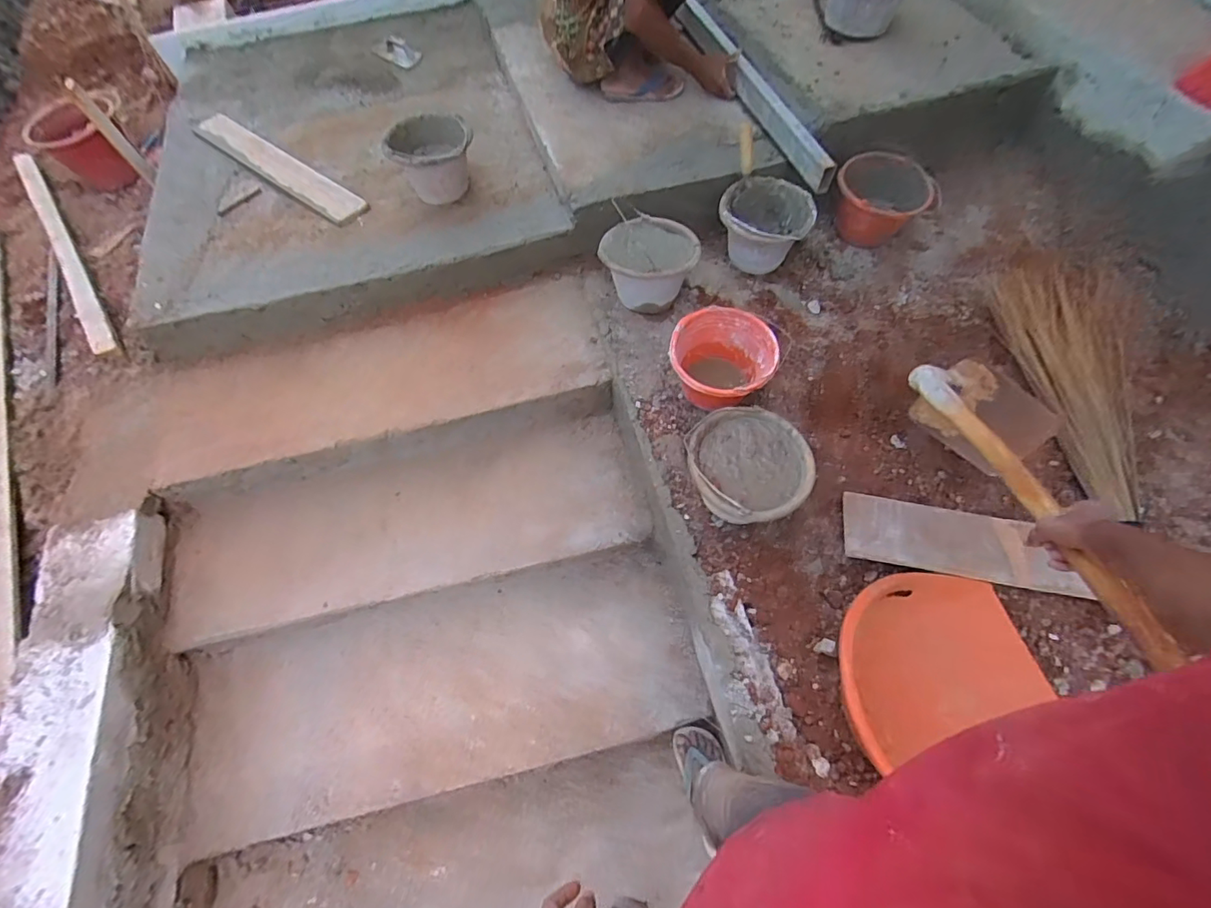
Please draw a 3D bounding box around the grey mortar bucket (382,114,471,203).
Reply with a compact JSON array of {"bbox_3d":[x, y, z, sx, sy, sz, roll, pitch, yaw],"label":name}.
[{"bbox_3d":[-0.533,-0.914,1.611,0.243,0.146,0.250,-6,60,-4],"label":"grey mortar bucket"}]

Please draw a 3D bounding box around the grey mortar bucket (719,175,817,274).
[{"bbox_3d":[0.431,-0.626,1.447,0.227,0.197,0.227,6,60,3],"label":"grey mortar bucket"}]

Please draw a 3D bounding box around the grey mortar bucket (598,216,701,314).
[{"bbox_3d":[0.118,-0.517,1.439,0.251,0.191,0.222,13,61,7],"label":"grey mortar bucket"}]

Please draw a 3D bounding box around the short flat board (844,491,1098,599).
[{"bbox_3d":[0.728,0.179,1.082,0.427,0.015,0.160,9,52,11],"label":"short flat board"}]

